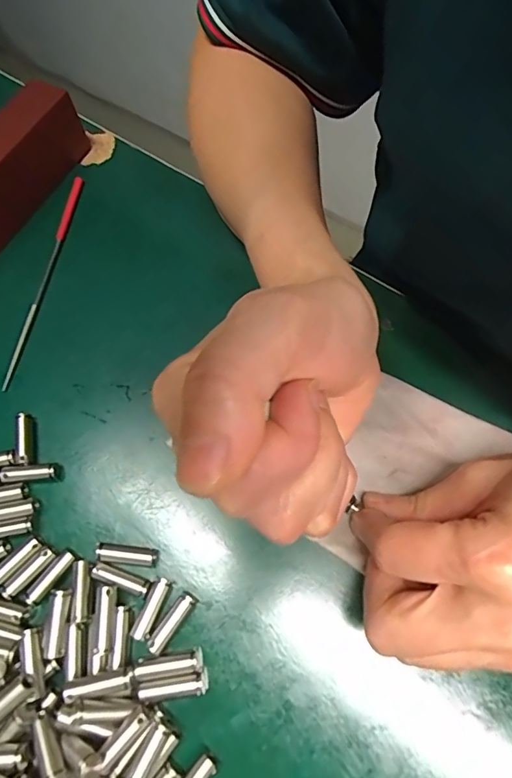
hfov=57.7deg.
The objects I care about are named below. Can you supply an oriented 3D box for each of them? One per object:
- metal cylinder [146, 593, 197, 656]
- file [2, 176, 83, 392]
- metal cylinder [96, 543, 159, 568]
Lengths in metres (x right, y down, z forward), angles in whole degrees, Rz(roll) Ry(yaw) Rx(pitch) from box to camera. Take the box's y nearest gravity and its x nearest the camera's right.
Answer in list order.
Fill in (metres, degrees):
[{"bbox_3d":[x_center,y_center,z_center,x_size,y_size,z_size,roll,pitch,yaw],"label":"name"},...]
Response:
[{"bbox_3d":[-0.035,0.096,0.191,0.008,0.006,0.025,36,73,16],"label":"metal cylinder"},{"bbox_3d":[-0.116,-0.064,0.258,0.006,0.009,0.136,6,67,5],"label":"file"},{"bbox_3d":[-0.056,0.072,0.201,0.025,0.007,0.008,5,67,5],"label":"metal cylinder"}]

